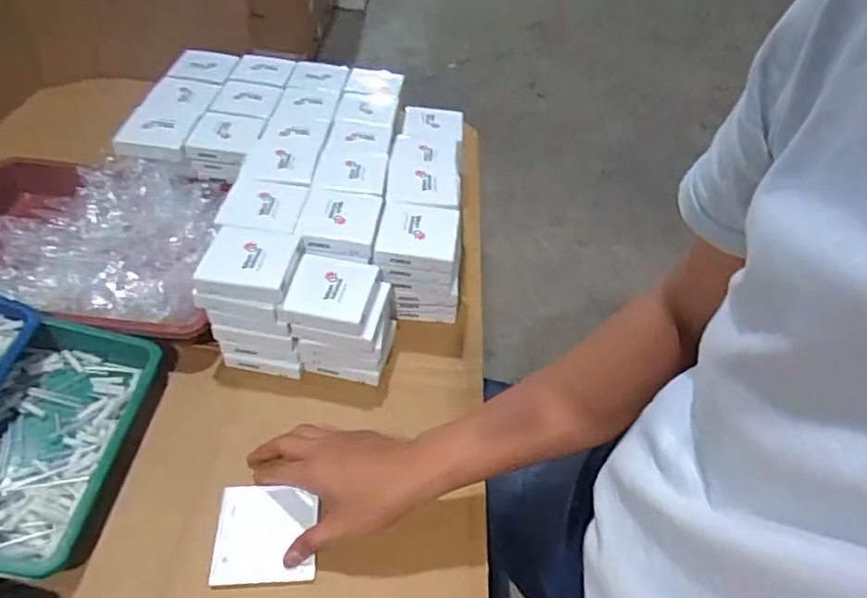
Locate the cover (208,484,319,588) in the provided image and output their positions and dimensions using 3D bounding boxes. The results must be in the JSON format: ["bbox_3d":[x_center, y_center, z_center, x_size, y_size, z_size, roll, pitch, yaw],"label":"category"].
[{"bbox_3d":[-0.151,0.209,0.516,0.084,0.007,0.087,-3,45,-7],"label":"cover"}]

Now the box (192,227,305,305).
[{"bbox_3d":[-0.188,-0.038,0.592,0.086,0.024,0.082,9,45,1],"label":"box"}]

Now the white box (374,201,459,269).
[{"bbox_3d":[-0.017,-0.073,0.653,0.088,0.023,0.089,7,45,-2],"label":"white box"}]

